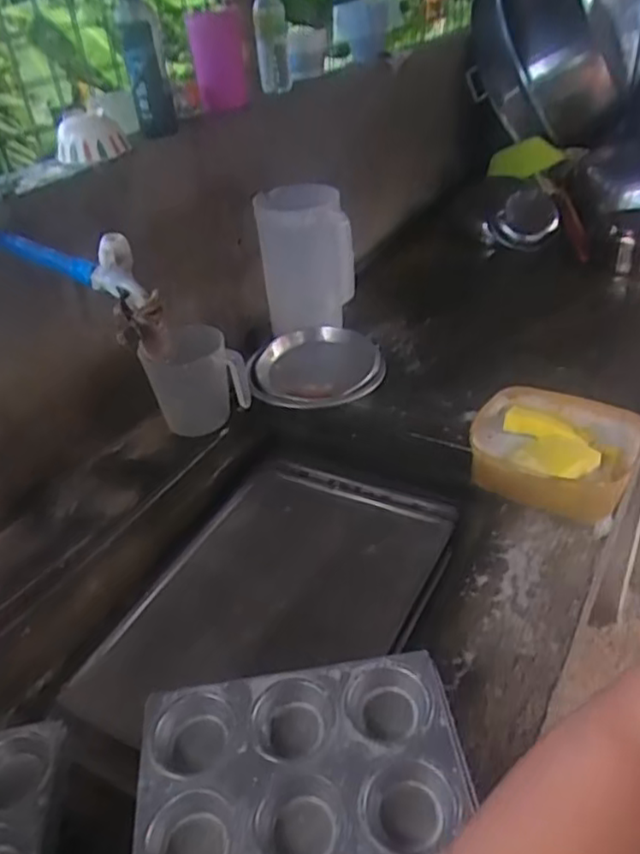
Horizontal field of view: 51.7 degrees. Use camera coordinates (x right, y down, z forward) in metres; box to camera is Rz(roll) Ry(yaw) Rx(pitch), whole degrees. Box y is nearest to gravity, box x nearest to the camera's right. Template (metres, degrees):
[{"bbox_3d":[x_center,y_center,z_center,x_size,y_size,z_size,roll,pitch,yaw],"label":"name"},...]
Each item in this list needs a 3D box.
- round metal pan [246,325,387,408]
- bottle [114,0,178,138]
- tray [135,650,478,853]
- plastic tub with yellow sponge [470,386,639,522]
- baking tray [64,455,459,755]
[{"bbox_3d":[-0.005,-0.097,1.093,0.229,0.044,0.203,-9,36,-4],"label":"round metal pan"},{"bbox_3d":[-0.247,-0.514,0.930,0.052,0.191,0.040,-11,36,-8],"label":"bottle"},{"bbox_3d":[-0.005,0.311,0.440,0.238,0.036,0.319,-7,35,-2],"label":"tray"},{"bbox_3d":[0.302,0.037,0.862,0.203,0.083,0.171,12,39,23],"label":"plastic tub with yellow sponge"},{"bbox_3d":[-0.048,0.222,0.859,0.337,0.044,0.505,14,40,26],"label":"baking tray"}]

